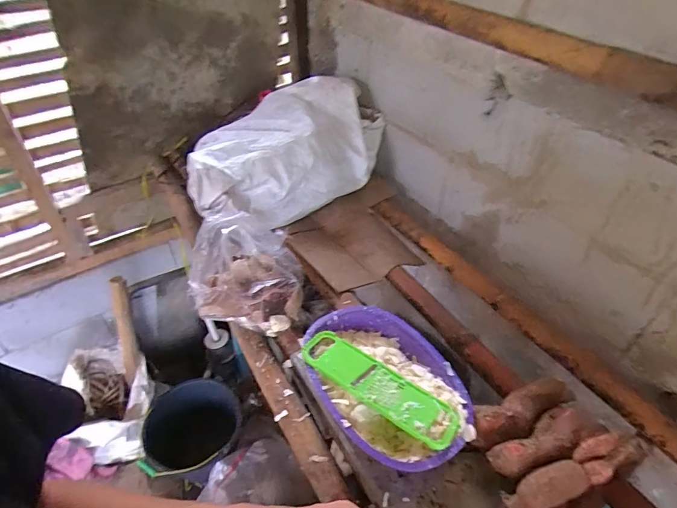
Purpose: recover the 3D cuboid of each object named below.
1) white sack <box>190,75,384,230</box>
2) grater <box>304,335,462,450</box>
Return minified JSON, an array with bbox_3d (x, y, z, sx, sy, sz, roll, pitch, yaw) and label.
[{"bbox_3d":[-0.147,-0.306,1.179,0.594,0.196,0.369,-30,51,-31],"label":"white sack"},{"bbox_3d":[0.063,0.209,0.659,0.265,0.019,0.080,26,47,25],"label":"grater"}]

